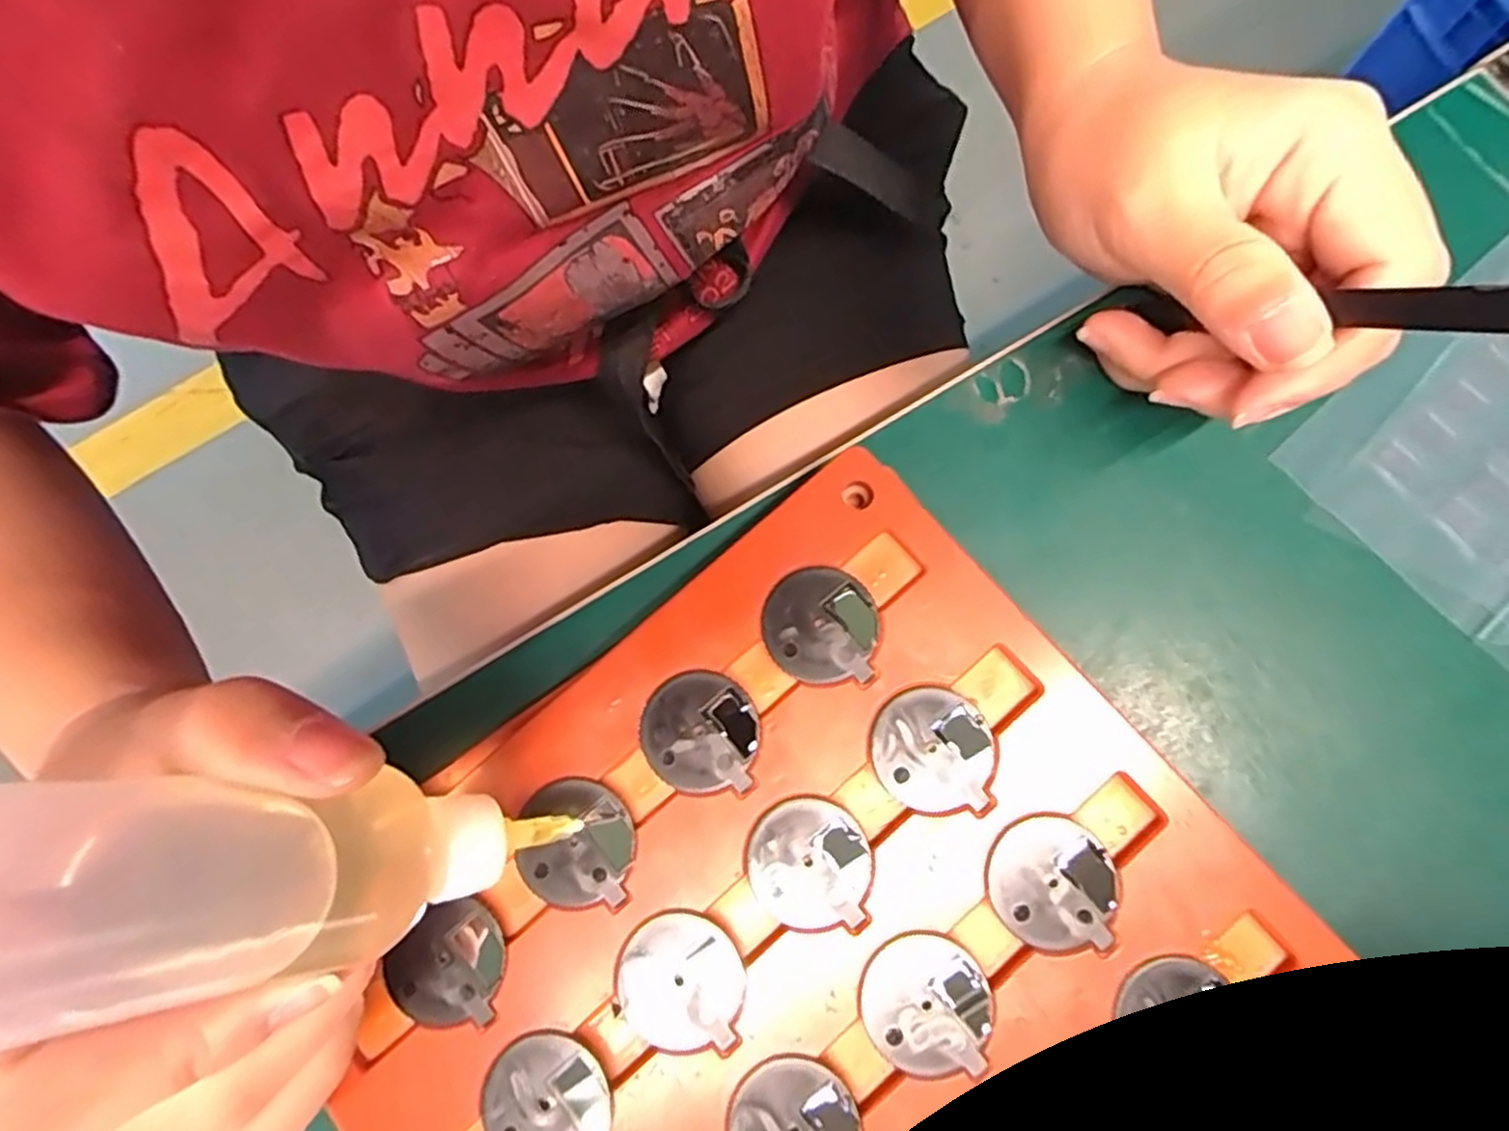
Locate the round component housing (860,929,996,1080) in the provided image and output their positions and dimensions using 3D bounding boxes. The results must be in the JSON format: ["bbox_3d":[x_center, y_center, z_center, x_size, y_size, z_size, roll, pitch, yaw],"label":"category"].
[{"bbox_3d":[0.039,0.098,0.167,0.028,0.004,0.028,-1,80,3],"label":"round component housing"}]

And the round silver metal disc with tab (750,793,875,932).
[{"bbox_3d":[0.013,0.070,0.174,0.028,0.004,0.028,-1,80,3],"label":"round silver metal disc with tab"}]

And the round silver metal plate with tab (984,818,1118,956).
[{"bbox_3d":[0.069,0.073,0.172,0.029,0.004,0.028,-1,80,3],"label":"round silver metal plate with tab"}]

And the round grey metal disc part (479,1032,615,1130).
[{"bbox_3d":[-0.046,0.121,0.166,0.027,0.004,0.030,-44,81,-5],"label":"round grey metal disc part"}]

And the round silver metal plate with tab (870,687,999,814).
[{"bbox_3d":[0.043,0.044,0.178,0.028,0.004,0.028,-1,80,3],"label":"round silver metal plate with tab"}]

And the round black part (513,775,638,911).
[{"bbox_3d":[-0.043,0.066,0.178,0.028,0.004,0.028,-1,80,3],"label":"round black part"}]

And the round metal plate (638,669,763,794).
[{"bbox_3d":[-0.013,0.041,0.182,0.028,0.004,0.028,-1,80,3],"label":"round metal plate"}]

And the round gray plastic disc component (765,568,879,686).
[{"bbox_3d":[0.017,0.015,0.185,0.028,0.004,0.028,-1,80,3],"label":"round gray plastic disc component"}]

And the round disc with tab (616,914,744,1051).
[{"bbox_3d":[-0.017,0.096,0.171,0.028,0.004,0.028,-1,80,3],"label":"round disc with tab"}]

